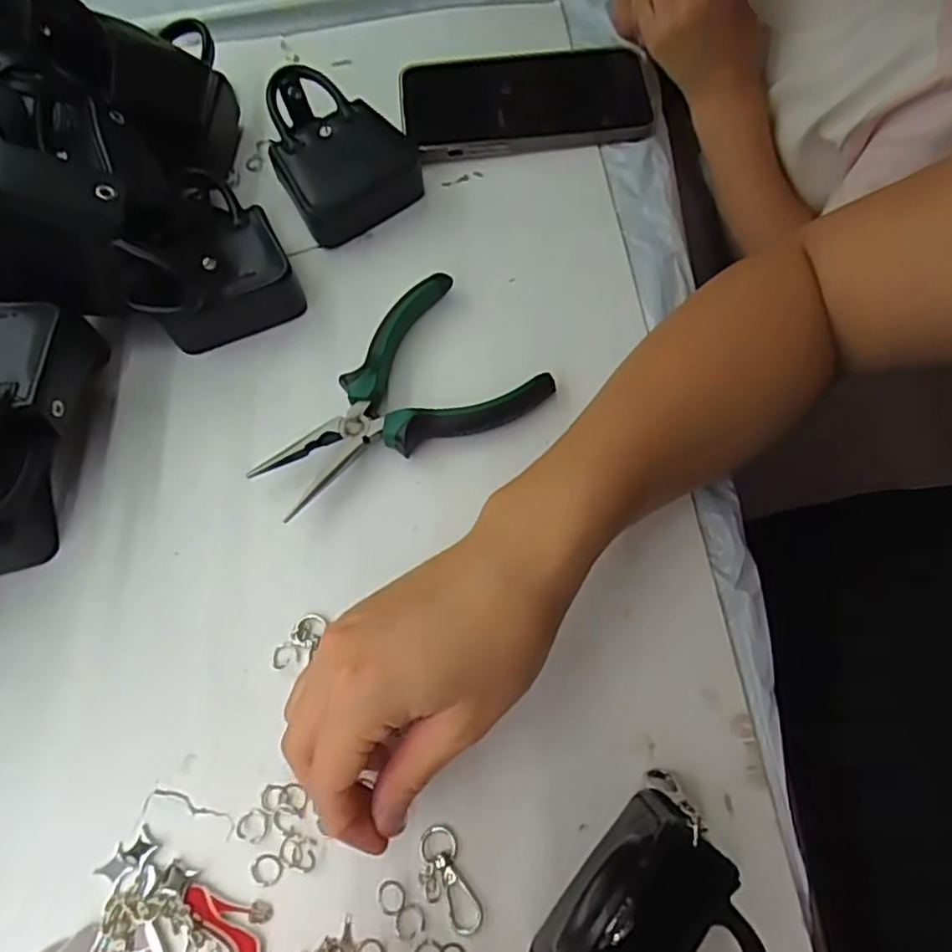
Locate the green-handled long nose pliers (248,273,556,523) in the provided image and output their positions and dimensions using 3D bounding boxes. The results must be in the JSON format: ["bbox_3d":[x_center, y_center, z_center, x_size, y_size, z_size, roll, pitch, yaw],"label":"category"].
[{"bbox_3d":[-0.047,-0.045,0.355,0.150,0.023,0.093,-29,69,-10],"label":"green-handled long nose pliers"}]

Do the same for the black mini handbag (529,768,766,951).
[{"bbox_3d":[0.060,0.149,0.226,0.077,0.099,0.054,-33,70,-11],"label":"black mini handbag"}]

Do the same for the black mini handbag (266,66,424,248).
[{"bbox_3d":[-0.086,-0.198,0.407,0.081,0.046,0.095,-32,70,-11],"label":"black mini handbag"}]

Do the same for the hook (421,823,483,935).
[{"bbox_3d":[-0.010,0.165,0.273,0.015,0.004,0.041,-22,68,-7],"label":"hook"}]

